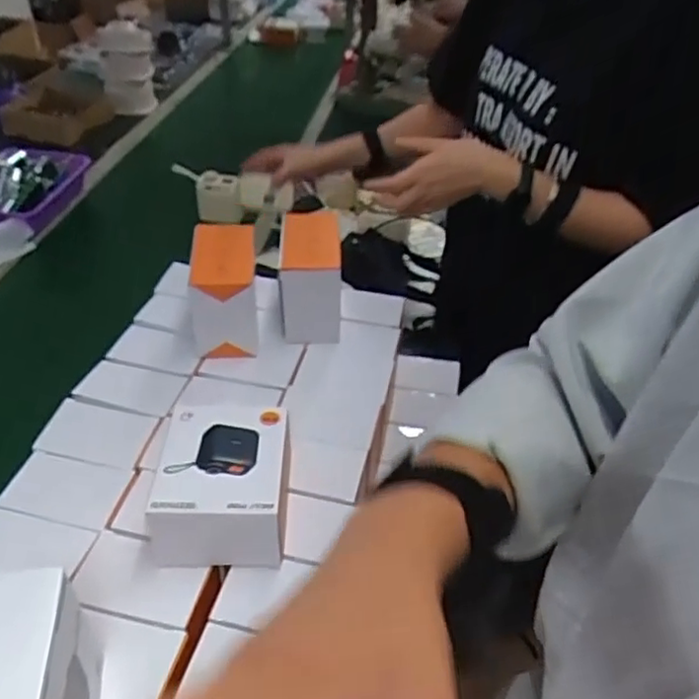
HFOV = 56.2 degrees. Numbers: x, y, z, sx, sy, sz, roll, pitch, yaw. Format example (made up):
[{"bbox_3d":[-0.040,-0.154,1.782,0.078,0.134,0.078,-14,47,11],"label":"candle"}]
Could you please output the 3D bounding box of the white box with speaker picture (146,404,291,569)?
[{"bbox_3d":[-0.101,0.105,0.531,0.100,0.065,0.113,2,40,-3],"label":"white box with speaker picture"}]

